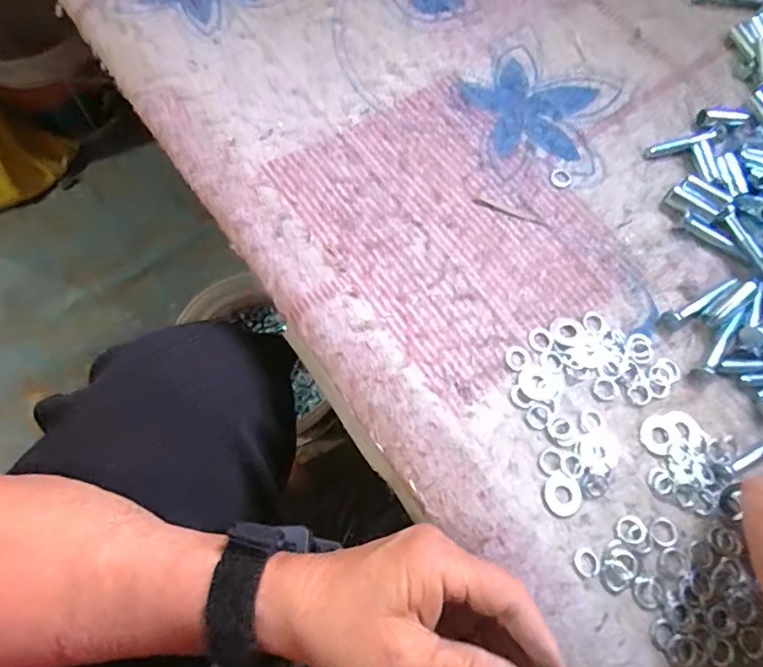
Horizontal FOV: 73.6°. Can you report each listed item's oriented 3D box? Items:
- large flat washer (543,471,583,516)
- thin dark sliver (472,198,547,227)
[{"bbox_3d":[0.099,0.088,0.277,0.022,0.004,0.021,1,71,-3],"label":"large flat washer"},{"bbox_3d":[0.086,-0.080,0.340,0.051,0.004,0.005,21,70,5],"label":"thin dark sliver"}]

